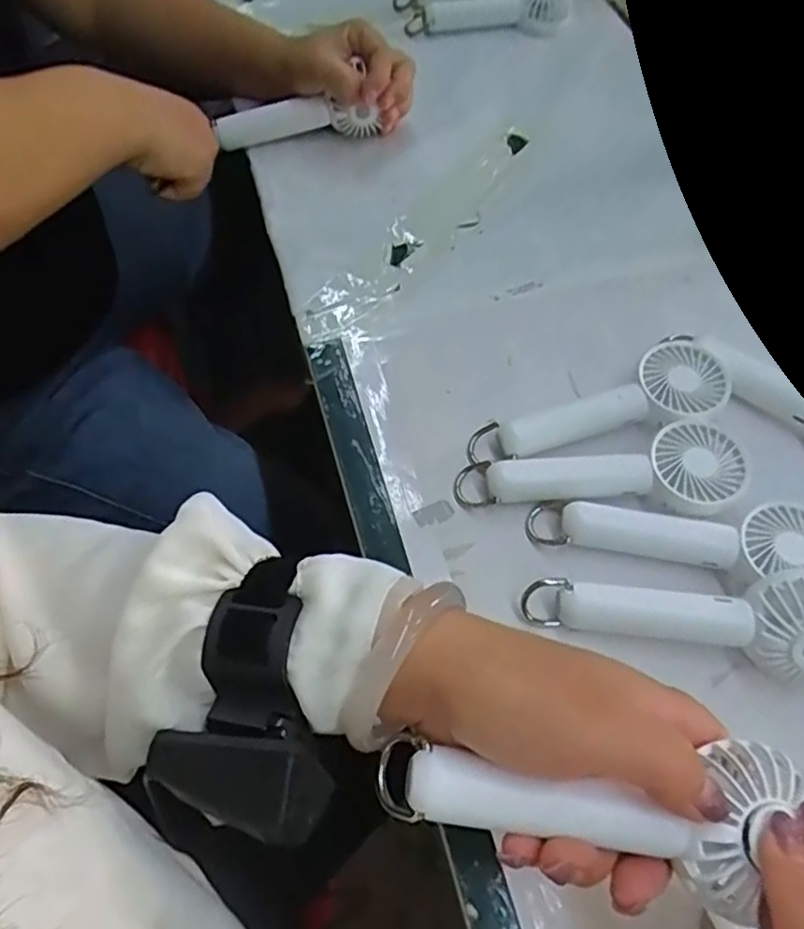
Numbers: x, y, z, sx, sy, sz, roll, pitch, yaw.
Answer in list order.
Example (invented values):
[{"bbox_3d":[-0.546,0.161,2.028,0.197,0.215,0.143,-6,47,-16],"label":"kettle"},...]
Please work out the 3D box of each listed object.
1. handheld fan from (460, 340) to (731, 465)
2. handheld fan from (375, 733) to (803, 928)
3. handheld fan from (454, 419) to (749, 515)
[{"bbox_3d":[0.126,-0.029,0.419,0.171,0.032,0.055,-20,63,-13],"label":"handheld fan"},{"bbox_3d":[0.064,0.122,0.237,0.147,0.025,0.054,3,60,6],"label":"handheld fan"},{"bbox_3d":[0.118,0.013,0.396,0.162,0.032,0.056,-7,61,-7],"label":"handheld fan"}]

